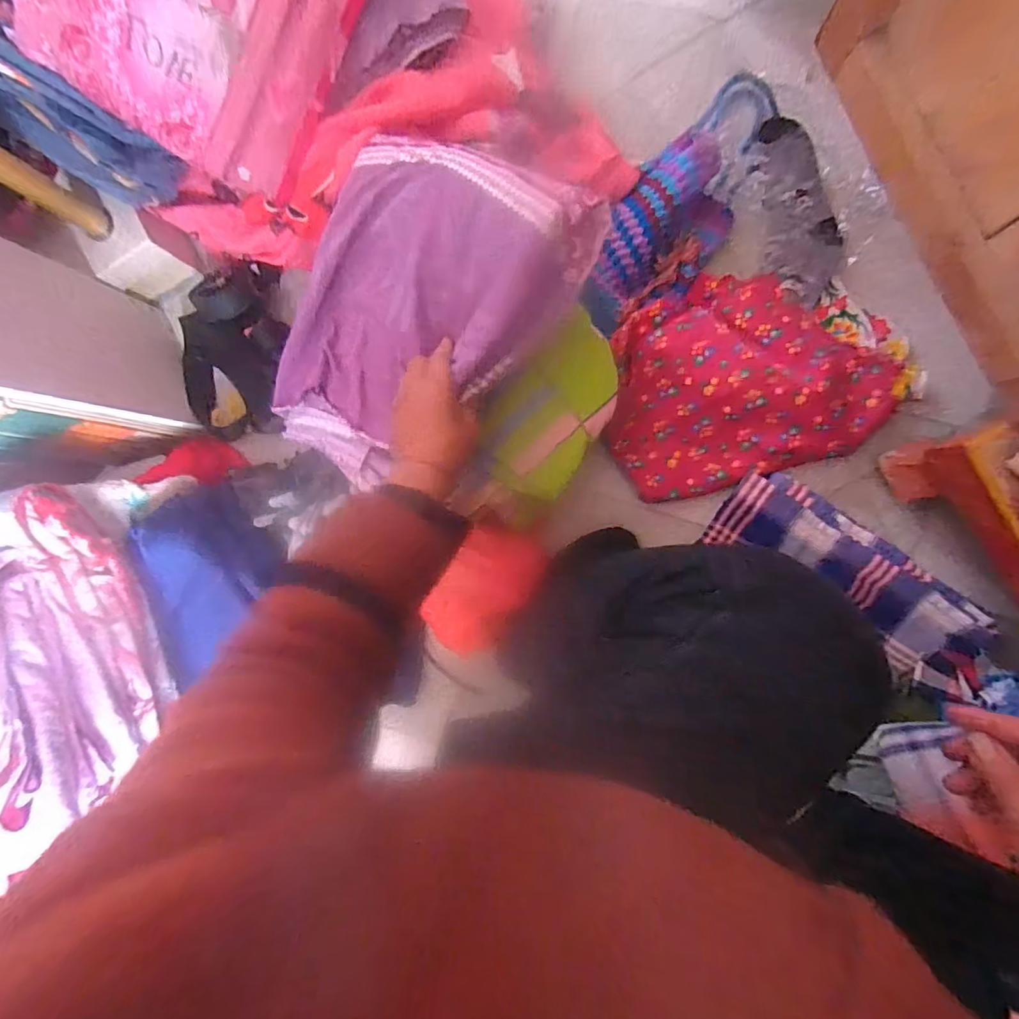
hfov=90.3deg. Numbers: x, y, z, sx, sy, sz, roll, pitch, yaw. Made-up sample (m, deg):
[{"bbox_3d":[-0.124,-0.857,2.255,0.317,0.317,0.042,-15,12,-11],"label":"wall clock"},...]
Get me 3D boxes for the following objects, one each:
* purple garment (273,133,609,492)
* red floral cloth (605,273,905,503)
[{"bbox_3d":[-0.105,-0.187,0.509,0.264,0.122,0.333,32,94,4],"label":"purple garment"},{"bbox_3d":[0.289,-0.161,0.605,0.339,0.059,0.241,-17,90,6],"label":"red floral cloth"}]

